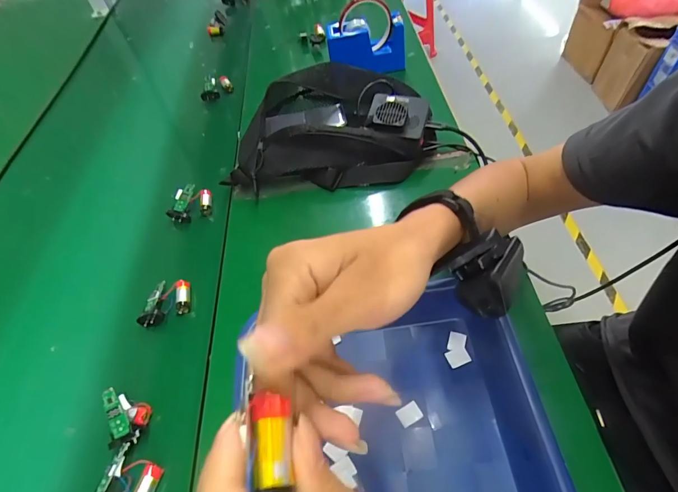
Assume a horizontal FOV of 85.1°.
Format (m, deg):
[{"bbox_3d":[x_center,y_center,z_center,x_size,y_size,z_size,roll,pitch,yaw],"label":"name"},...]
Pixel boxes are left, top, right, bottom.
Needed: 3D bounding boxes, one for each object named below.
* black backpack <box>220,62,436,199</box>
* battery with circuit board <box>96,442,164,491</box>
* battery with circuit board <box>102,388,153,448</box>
[{"bbox_3d":[-0.011,-0.173,0.529,0.282,0.099,0.184,-2,53,5],"label":"black backpack"},{"bbox_3d":[-0.180,0.207,0.318,0.046,0.019,0.049,15,58,15],"label":"battery with circuit board"},{"bbox_3d":[-0.199,0.158,0.345,0.031,0.027,0.046,-13,55,-4],"label":"battery with circuit board"}]

